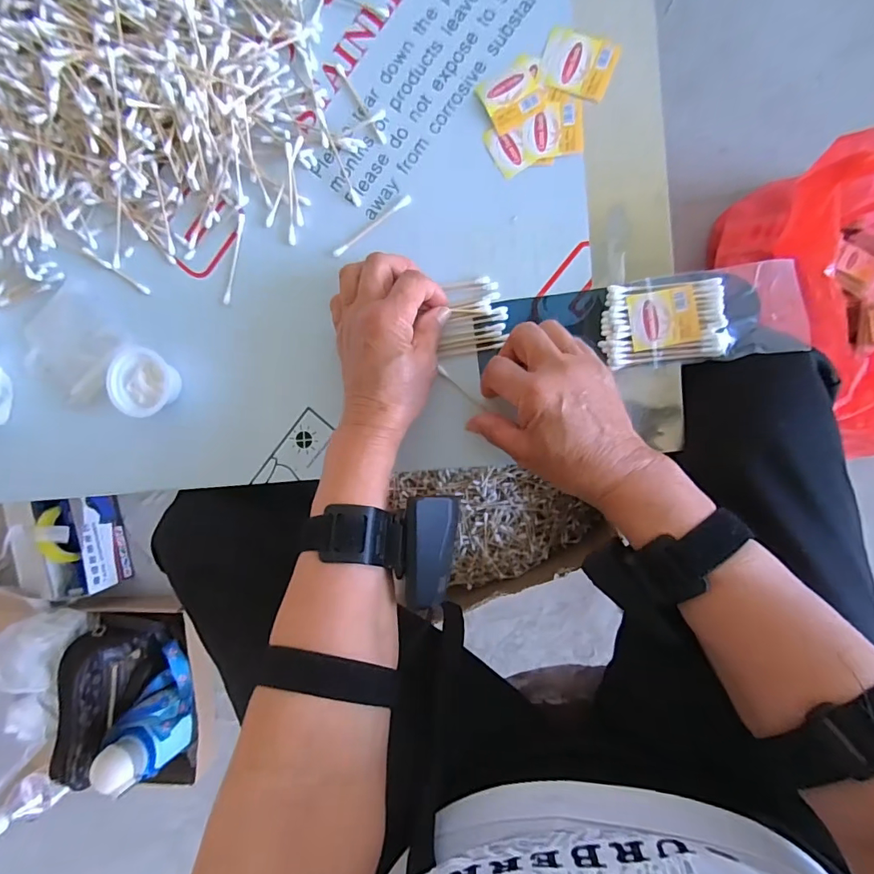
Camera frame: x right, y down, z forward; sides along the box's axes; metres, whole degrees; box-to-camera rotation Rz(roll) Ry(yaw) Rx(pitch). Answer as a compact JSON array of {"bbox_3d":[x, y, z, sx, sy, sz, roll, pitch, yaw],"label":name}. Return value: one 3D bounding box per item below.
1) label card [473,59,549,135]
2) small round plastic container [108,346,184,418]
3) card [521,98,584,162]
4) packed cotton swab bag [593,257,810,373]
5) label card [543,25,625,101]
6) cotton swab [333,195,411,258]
[{"bbox_3d":[0.056,-0.253,0.353,0.041,0.006,0.042,-25,88,9],"label":"label card"},{"bbox_3d":[-0.240,-0.046,0.393,0.051,0.031,0.053,0,92,9],"label":"small round plastic container"},{"bbox_3d":[0.086,-0.228,0.350,0.043,0.004,0.039,-5,92,9],"label":"card"},{"bbox_3d":[0.182,-0.084,0.330,0.123,0.027,0.062,-6,91,9],"label":"packed cotton swab bag"},{"bbox_3d":[0.103,-0.272,0.347,0.051,0.004,0.041,23,96,7],"label":"label card"},{"bbox_3d":[-0.052,-0.167,0.378,0.074,0.004,0.007,-35,87,8],"label":"cotton swab"}]

